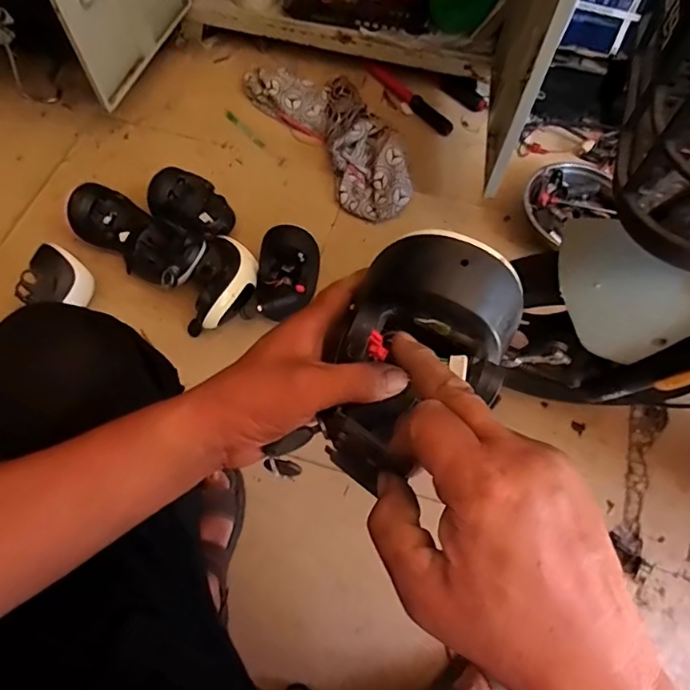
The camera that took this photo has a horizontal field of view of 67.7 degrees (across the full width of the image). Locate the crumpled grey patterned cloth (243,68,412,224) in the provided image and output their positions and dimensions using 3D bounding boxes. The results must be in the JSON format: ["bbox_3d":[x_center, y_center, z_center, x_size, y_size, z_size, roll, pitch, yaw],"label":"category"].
[{"bbox_3d":[-0.017,-0.462,1.103,0.194,0.067,0.484,-33,70,-15],"label":"crumpled grey patterned cloth"}]

